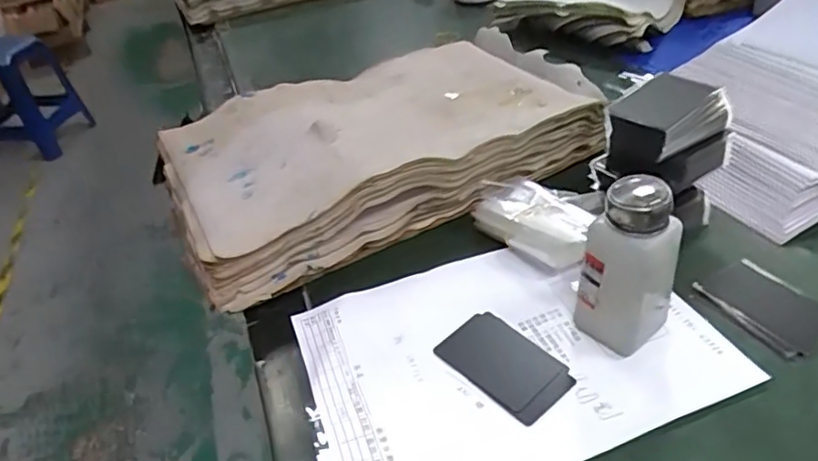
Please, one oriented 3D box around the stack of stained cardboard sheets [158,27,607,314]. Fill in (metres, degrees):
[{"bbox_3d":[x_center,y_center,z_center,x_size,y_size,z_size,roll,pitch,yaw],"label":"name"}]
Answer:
[{"bbox_3d":[-0.034,-0.093,0.640,0.421,0.090,0.252,-21,39,-17],"label":"stack of stained cardboard sheets"}]

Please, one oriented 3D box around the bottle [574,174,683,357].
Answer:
[{"bbox_3d":[0.156,0.027,0.422,0.060,0.129,0.046,15,42,27],"label":"bottle"}]

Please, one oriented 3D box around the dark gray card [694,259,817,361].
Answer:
[{"bbox_3d":[0.281,0.058,0.462,0.061,0.009,0.090,-26,41,-12],"label":"dark gray card"}]

